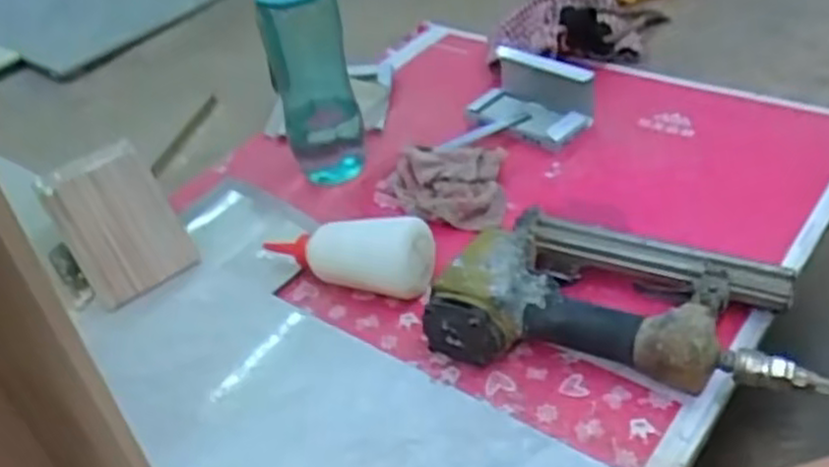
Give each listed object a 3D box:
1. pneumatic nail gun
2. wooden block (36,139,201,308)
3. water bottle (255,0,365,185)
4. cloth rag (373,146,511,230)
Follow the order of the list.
[{"bbox_3d":[0.147,0.041,0.578,0.246,0.059,0.153,6,41,17],"label":"pneumatic nail gun"},{"bbox_3d":[-0.249,-0.009,0.658,0.086,0.121,0.024,-31,12,-25],"label":"wooden block"},{"bbox_3d":[-0.101,-0.165,0.751,0.078,0.239,0.071,-13,39,-6],"label":"water bottle"},{"bbox_3d":[0.023,-0.052,0.751,0.124,0.030,0.116,-1,39,8],"label":"cloth rag"}]

